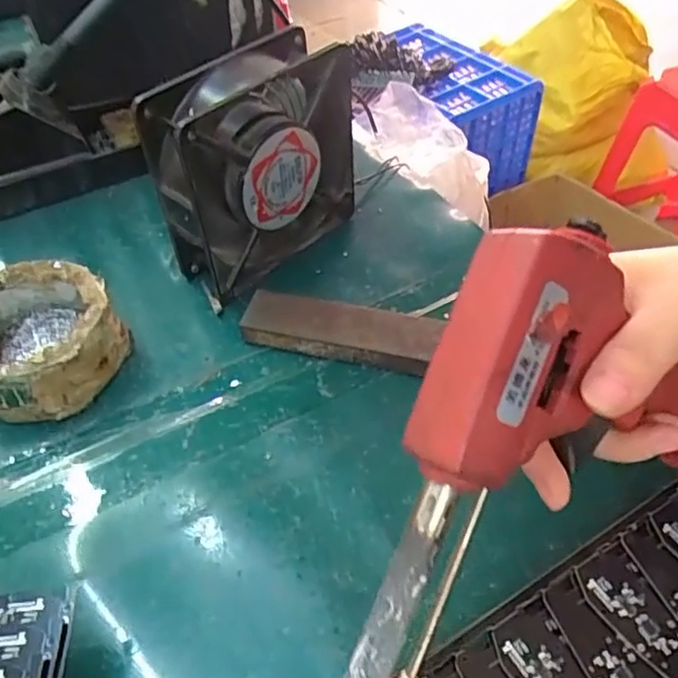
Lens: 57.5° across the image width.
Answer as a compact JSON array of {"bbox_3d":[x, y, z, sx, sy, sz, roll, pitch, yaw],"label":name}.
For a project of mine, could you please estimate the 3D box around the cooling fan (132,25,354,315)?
[{"bbox_3d":[-0.045,-0.100,0.365,0.043,0.119,0.124,34,59,29],"label":"cooling fan"}]

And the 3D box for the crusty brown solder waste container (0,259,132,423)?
[{"bbox_3d":[-0.162,-0.001,0.334,0.080,0.043,0.081,-2,49,2],"label":"crusty brown solder waste container"}]

